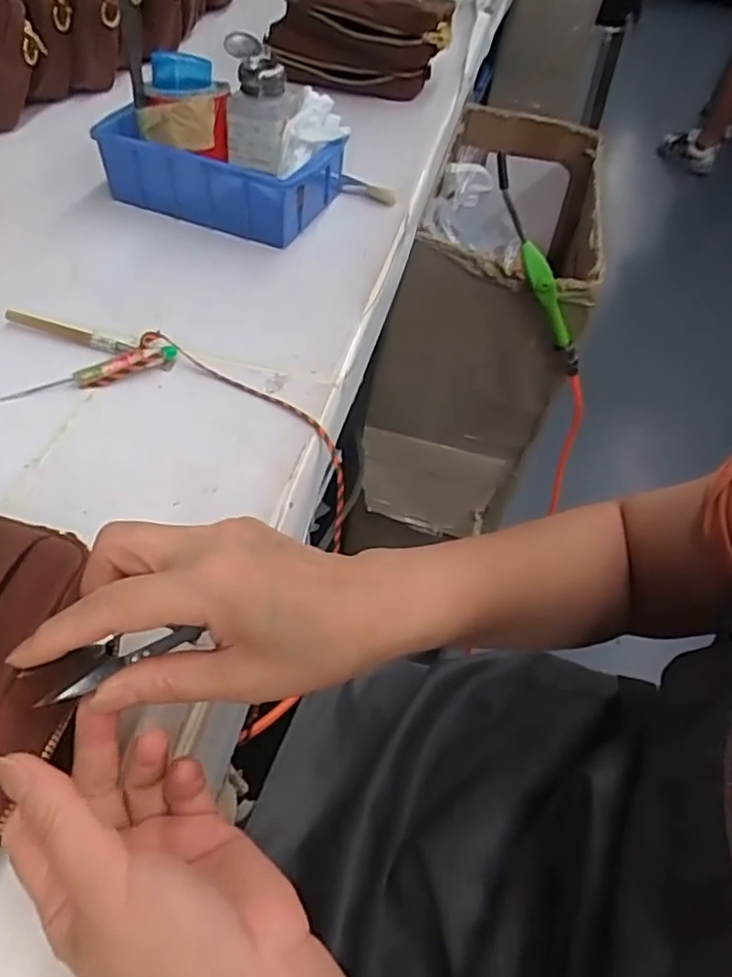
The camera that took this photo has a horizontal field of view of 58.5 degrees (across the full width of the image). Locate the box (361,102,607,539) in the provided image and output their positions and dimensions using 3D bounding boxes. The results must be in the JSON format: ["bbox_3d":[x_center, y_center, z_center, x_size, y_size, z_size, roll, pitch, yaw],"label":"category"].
[{"bbox_3d":[0.180,-0.250,0.981,0.223,0.437,0.454,17,51,6],"label":"box"}]

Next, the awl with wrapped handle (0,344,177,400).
[{"bbox_3d":[-0.188,-0.079,0.448,0.115,0.019,0.016,-18,54,-19],"label":"awl with wrapped handle"}]

